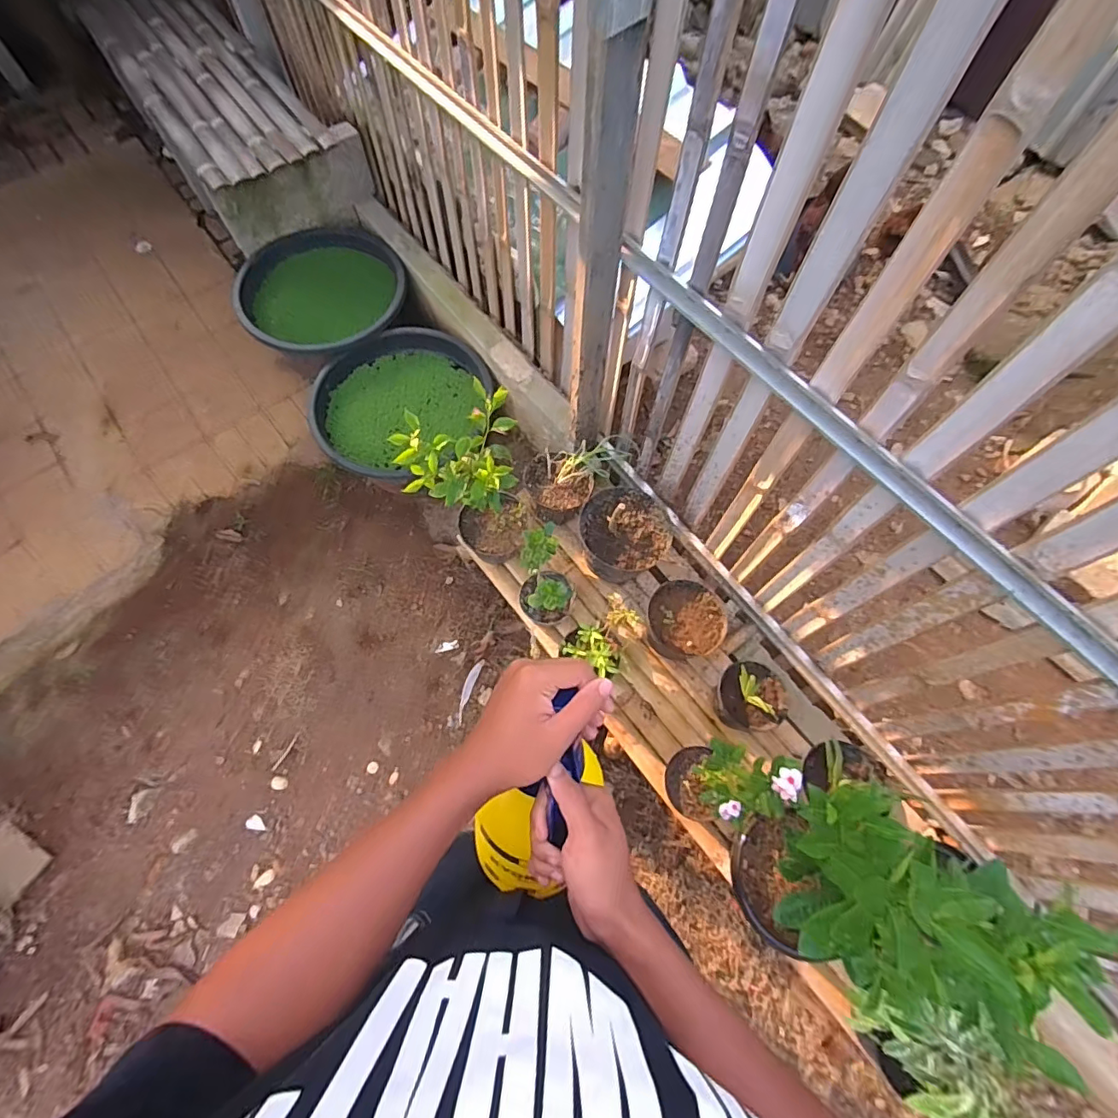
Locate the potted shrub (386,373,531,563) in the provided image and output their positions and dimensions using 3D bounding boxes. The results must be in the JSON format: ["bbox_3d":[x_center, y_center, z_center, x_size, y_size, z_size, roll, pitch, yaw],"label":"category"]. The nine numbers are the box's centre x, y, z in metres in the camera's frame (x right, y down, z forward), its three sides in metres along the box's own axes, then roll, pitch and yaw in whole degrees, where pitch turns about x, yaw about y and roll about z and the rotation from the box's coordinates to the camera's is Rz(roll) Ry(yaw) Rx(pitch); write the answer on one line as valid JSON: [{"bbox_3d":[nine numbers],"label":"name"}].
[{"bbox_3d":[-0.221,-0.197,1.264,0.249,0.371,0.327,-7,67,-4],"label":"potted shrub"}]

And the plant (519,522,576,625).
[{"bbox_3d":[-0.033,0.035,1.218,0.124,0.221,0.192,-7,67,-4],"label":"plant"}]

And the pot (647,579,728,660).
[{"bbox_3d":[0.291,0.146,1.229,0.172,0.105,0.165,0,67,-1],"label":"pot"}]

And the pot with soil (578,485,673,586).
[{"bbox_3d":[0.160,-0.061,1.323,0.216,0.149,0.226,-2,67,-1],"label":"pot with soil"}]

